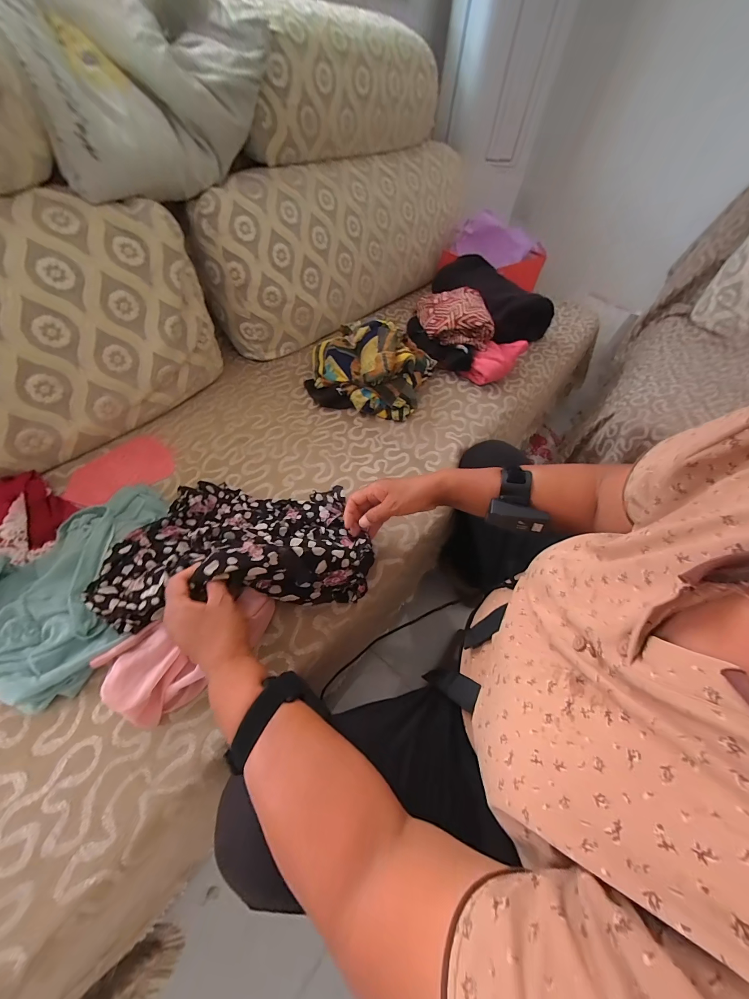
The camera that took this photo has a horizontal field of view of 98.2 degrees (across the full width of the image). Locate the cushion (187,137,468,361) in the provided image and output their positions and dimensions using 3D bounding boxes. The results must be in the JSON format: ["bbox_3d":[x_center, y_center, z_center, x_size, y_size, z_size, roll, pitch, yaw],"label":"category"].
[{"bbox_3d":[-0.066,-0.701,0.898,0.212,0.333,0.822,39,60,21],"label":"cushion"}]

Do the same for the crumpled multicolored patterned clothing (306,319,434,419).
[{"bbox_3d":[-0.020,-0.315,0.753,0.278,0.143,0.182,18,55,8],"label":"crumpled multicolored patterned clothing"}]

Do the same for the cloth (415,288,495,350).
[{"bbox_3d":[0.200,-0.457,0.801,0.151,0.066,0.176,-7,55,-10],"label":"cloth"}]

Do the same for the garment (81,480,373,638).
[{"bbox_3d":[-0.192,0.040,0.472,0.341,0.103,0.227,-7,55,-10],"label":"garment"}]

